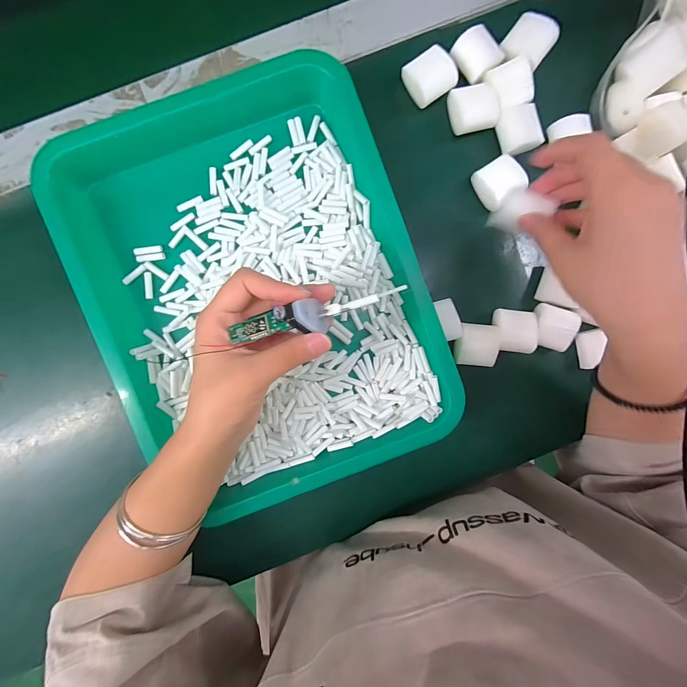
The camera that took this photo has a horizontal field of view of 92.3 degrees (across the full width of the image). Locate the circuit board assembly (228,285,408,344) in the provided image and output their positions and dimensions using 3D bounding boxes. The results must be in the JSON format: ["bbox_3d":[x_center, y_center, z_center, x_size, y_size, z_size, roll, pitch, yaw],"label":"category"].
[{"bbox_3d":[-0.016,-0.016,0.191,0.100,0.022,0.018,-14,92,-1],"label":"circuit board assembly"}]

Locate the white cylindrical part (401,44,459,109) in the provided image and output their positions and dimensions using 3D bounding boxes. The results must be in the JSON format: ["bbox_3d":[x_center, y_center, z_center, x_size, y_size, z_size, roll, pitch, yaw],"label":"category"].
[{"bbox_3d":[0.074,-0.227,0.283,0.037,0.018,0.037,-30,92,-1],"label":"white cylindrical part"}]

